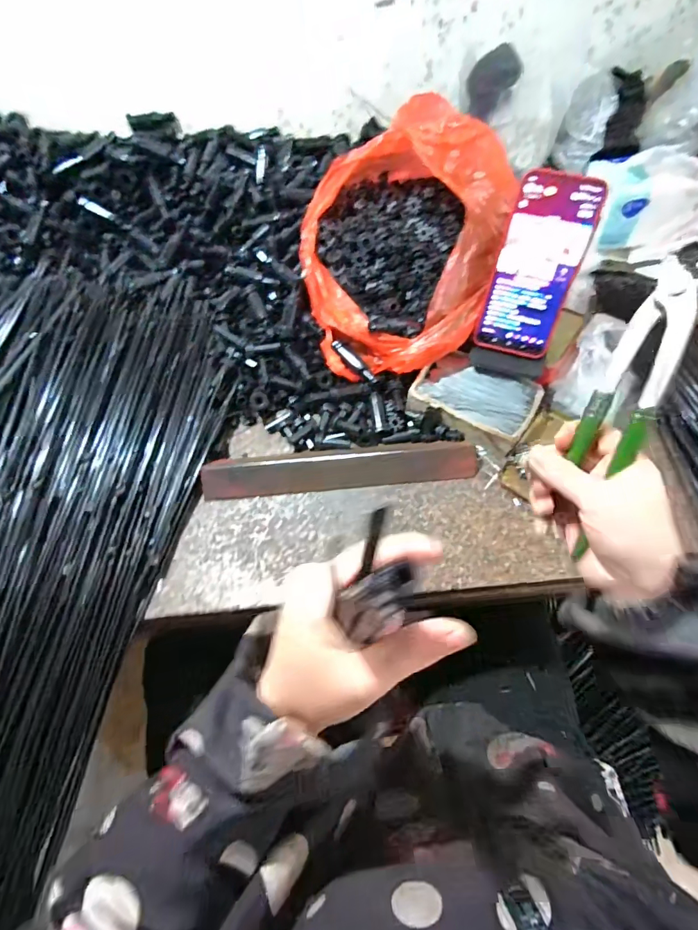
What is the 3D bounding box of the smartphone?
[{"bbox_3d":[0.185,-0.193,0.440,0.081,0.162,0.009,16,31,12],"label":"smartphone"}]

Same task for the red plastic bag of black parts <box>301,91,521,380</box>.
[{"bbox_3d":[0.059,-0.246,0.490,0.206,0.152,0.273,16,63,10],"label":"red plastic bag of black parts"}]

